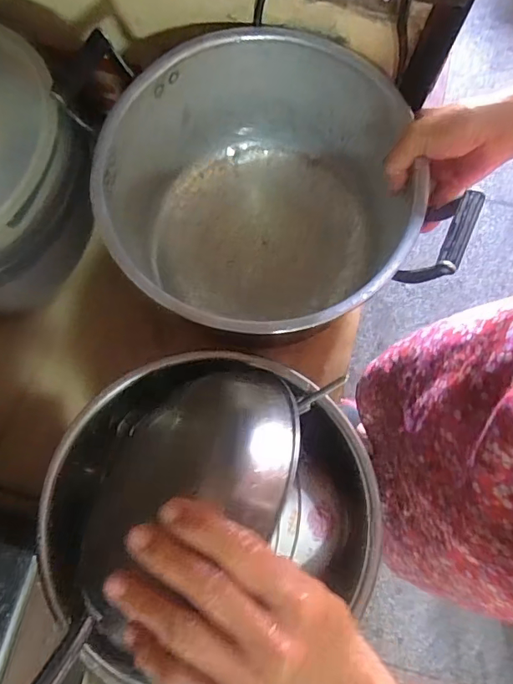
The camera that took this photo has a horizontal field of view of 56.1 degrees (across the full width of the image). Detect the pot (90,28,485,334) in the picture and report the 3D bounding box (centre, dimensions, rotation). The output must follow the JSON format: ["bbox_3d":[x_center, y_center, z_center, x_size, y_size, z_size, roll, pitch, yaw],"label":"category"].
[{"bbox_3d":[0.012,-0.131,0.463,0.270,0.190,0.269,0,78,1],"label":"pot"}]

